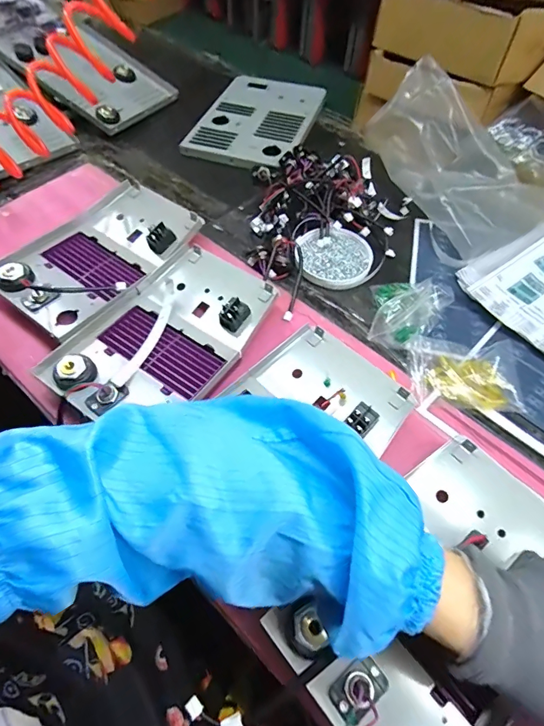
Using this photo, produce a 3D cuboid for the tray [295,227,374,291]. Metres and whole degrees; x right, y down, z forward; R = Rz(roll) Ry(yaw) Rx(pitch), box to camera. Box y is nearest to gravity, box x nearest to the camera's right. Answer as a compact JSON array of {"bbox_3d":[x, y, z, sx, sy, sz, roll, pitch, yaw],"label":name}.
[{"bbox_3d":[0.081,-0.137,0.516,0.094,0.022,0.089,1,57,-1],"label":"tray"}]

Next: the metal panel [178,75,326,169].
[{"bbox_3d":[-0.023,-0.423,0.699,0.179,0.018,0.275,16,58,8],"label":"metal panel"}]

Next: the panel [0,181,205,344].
[{"bbox_3d":[-0.206,-0.133,0.493,0.160,0.041,0.229,32,62,18],"label":"panel"}]

